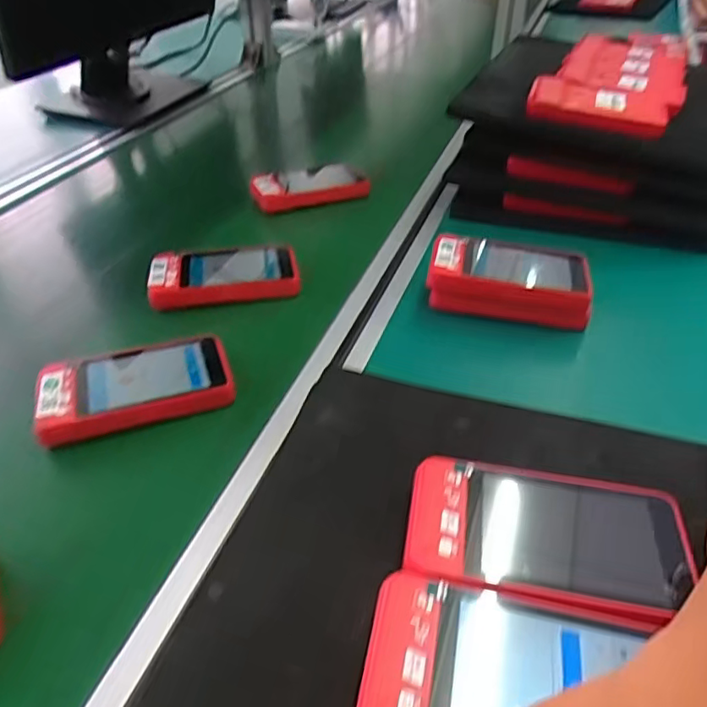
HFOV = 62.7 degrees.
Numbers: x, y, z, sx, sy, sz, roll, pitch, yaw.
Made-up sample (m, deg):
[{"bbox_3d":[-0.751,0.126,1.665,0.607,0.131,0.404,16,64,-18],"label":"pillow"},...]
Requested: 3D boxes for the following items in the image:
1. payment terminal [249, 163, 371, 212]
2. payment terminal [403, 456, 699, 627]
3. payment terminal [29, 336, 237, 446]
[{"bbox_3d":[-0.050,-0.183,0.629,0.118,0.027,0.064,-14,43,-15],"label":"payment terminal"},{"bbox_3d":[0.087,0.085,0.259,0.123,0.025,0.064,6,42,8],"label":"payment terminal"},{"bbox_3d":[-0.142,0.020,0.381,0.117,0.016,0.068,-13,42,-13],"label":"payment terminal"}]

